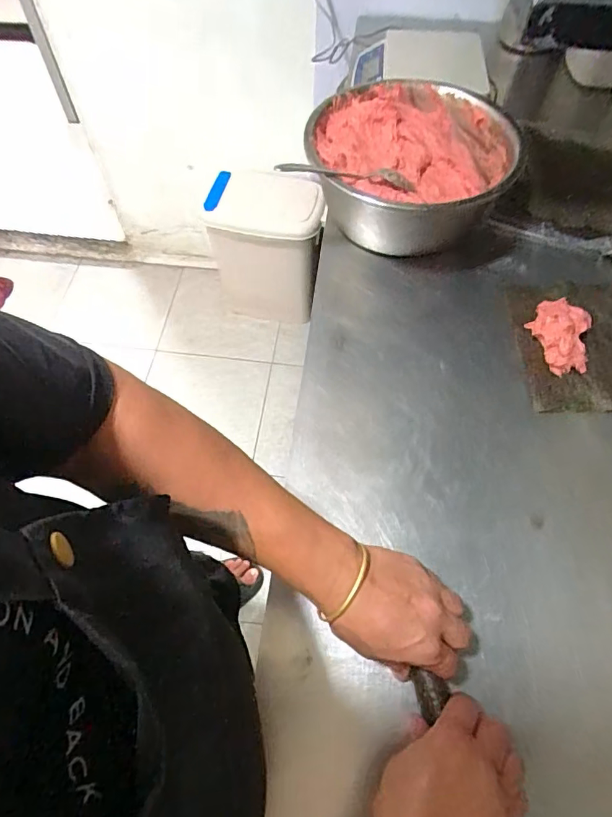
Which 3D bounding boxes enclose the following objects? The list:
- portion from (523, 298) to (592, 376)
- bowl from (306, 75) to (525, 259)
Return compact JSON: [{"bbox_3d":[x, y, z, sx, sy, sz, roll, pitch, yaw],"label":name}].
[{"bbox_3d":[0.322,-0.095,0.616,0.073,0.034,0.104,17,61,12],"label":"portion"},{"bbox_3d":[0.159,-0.343,0.702,0.300,0.105,0.273,-7,59,-2],"label":"bowl"}]

